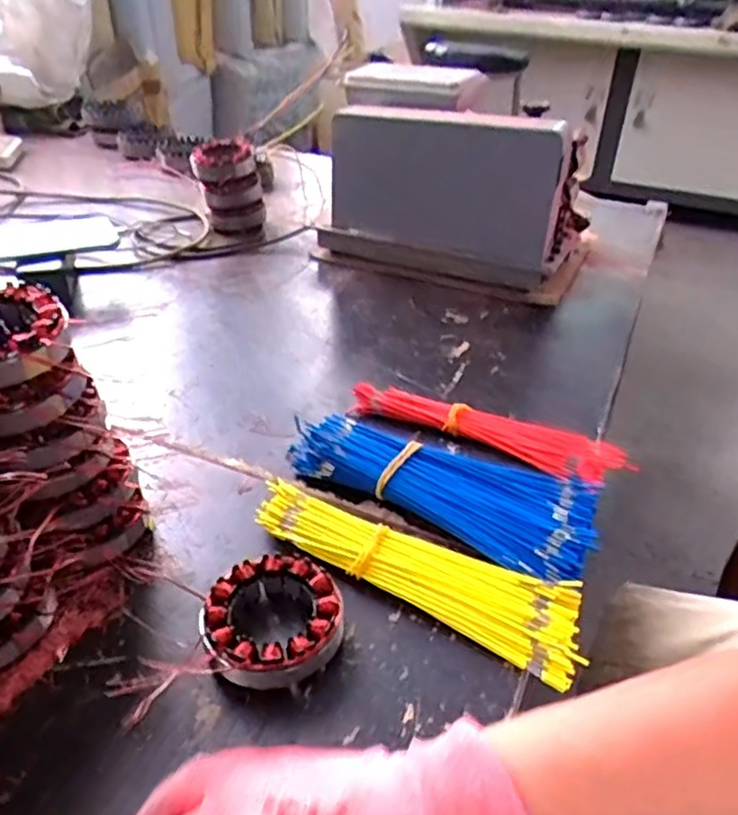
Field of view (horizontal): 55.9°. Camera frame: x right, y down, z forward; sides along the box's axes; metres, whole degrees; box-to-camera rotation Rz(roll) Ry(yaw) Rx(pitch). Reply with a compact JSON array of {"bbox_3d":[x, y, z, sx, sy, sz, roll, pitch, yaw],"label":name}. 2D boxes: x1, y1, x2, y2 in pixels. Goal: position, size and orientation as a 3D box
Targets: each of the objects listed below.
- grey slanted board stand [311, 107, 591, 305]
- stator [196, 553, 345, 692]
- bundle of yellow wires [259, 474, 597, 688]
[{"bbox_3d":[0.108,-0.281,0.910,0.332,0.206,0.146,16,37,21],"label":"grey slanted board stand"},{"bbox_3d":[-0.062,0.137,0.447,0.085,0.033,0.083,-16,38,-23],"label":"stator"},{"bbox_3d":[0.034,0.110,0.496,0.246,0.022,0.065,20,38,26],"label":"bundle of yellow wires"}]

